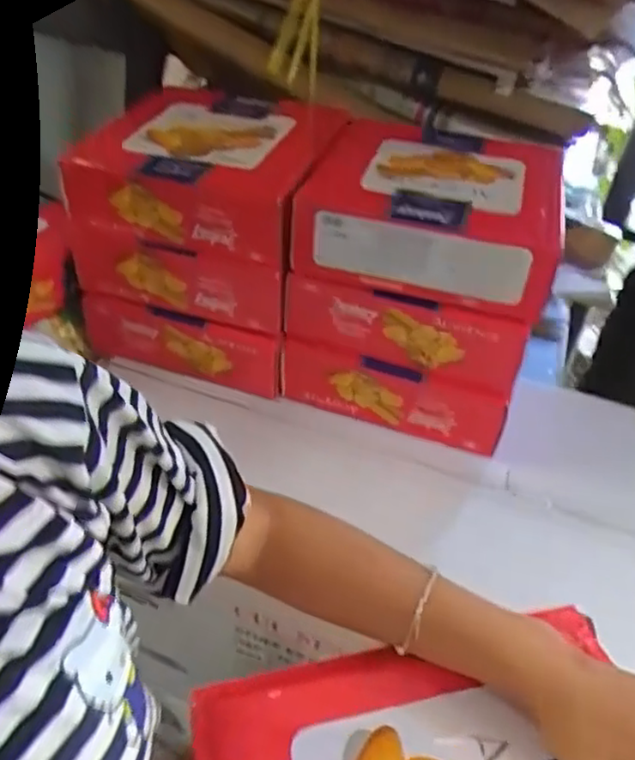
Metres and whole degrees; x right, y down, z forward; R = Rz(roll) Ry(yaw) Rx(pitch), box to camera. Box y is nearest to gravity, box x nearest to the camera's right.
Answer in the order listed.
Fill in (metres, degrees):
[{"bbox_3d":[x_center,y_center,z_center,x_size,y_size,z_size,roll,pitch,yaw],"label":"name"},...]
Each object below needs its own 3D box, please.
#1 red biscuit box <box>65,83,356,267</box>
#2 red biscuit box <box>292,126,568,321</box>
[{"bbox_3d":[-0.131,-0.269,0.829,0.279,0.086,0.270,12,44,8],"label":"red biscuit box"},{"bbox_3d":[0.137,-0.206,0.776,0.271,0.084,0.272,15,45,11],"label":"red biscuit box"}]

